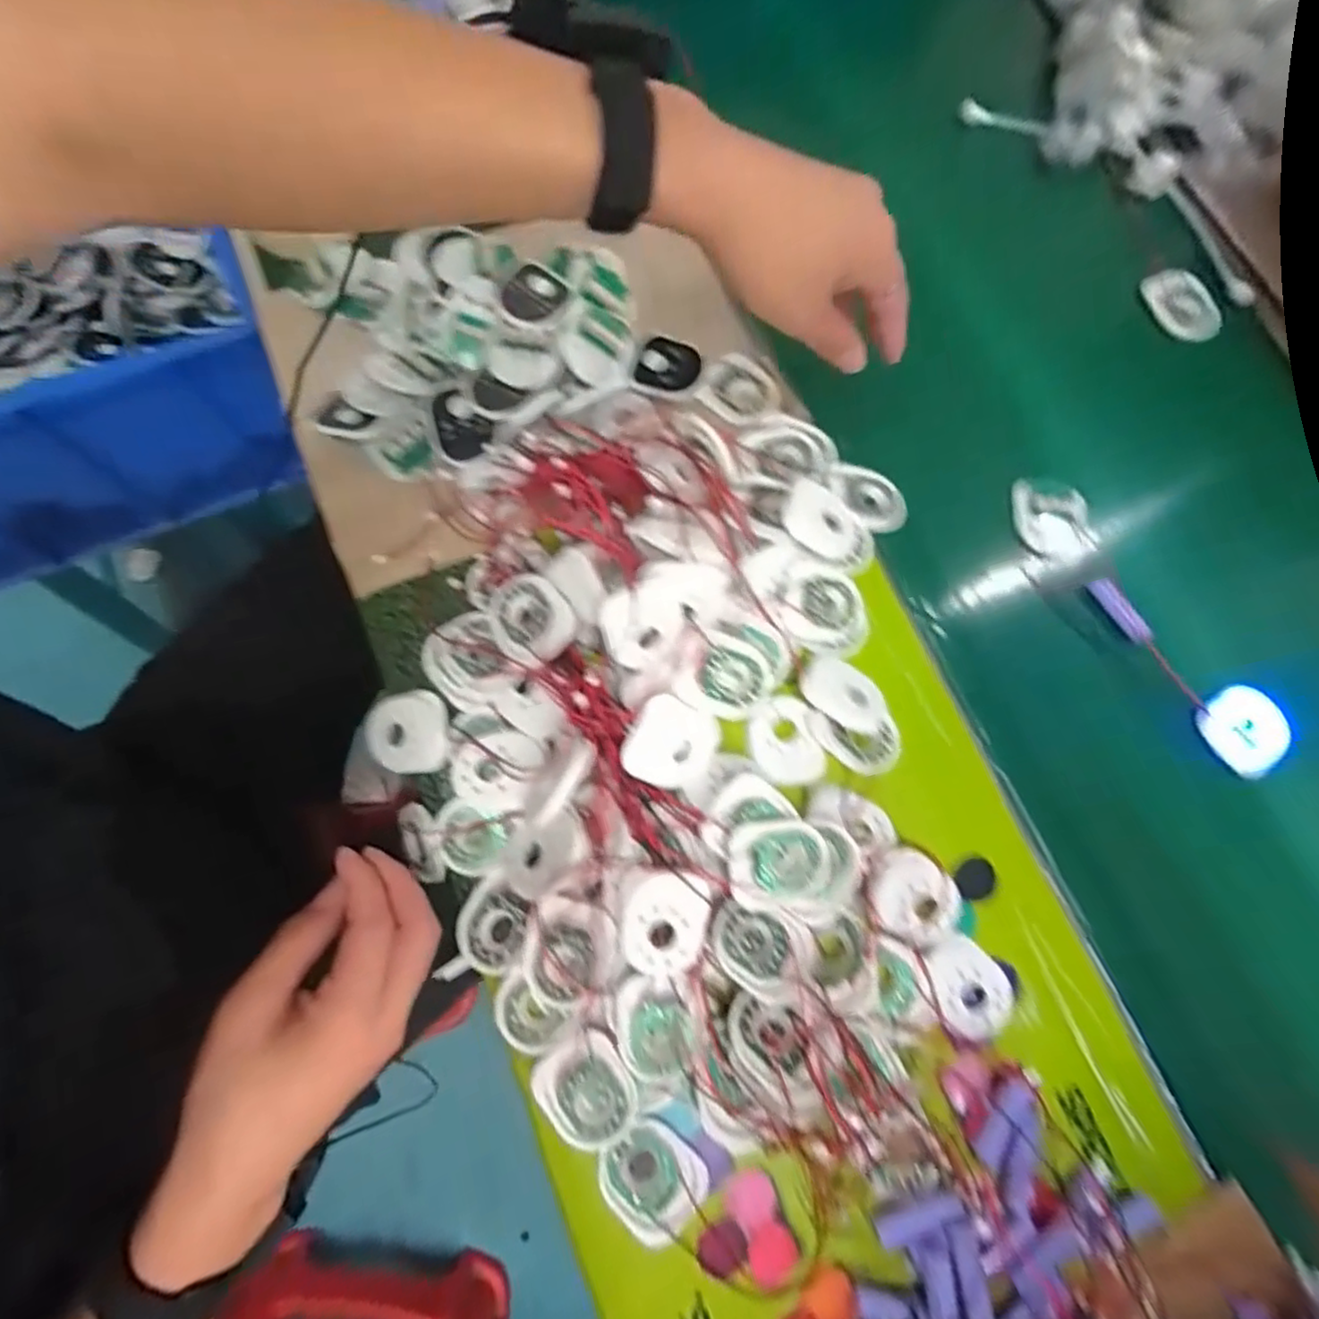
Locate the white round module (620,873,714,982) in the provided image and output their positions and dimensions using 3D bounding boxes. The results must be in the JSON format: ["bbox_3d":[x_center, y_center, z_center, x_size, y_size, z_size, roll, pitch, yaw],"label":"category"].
[{"bbox_3d":[0.004,0.147,0.369,0.045,0.015,0.056,7,76,-3],"label":"white round module"}]

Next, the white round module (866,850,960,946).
[{"bbox_3d":[0.151,0.142,0.395,0.048,0.012,0.057,-38,82,-12],"label":"white round module"}]

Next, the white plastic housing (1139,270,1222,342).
[{"bbox_3d":[0.428,-0.290,0.549,0.029,0.023,0.069,-41,82,-13],"label":"white plastic housing"}]

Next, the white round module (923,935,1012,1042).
[{"bbox_3d":[0.181,0.192,0.387,0.045,0.017,0.056,-38,82,-12],"label":"white round module"}]

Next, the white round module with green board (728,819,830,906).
[{"bbox_3d":[0.066,0.115,0.378,0.055,0.012,0.046,1,90,-10],"label":"white round module with green board"}]

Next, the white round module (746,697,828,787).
[{"bbox_3d":[0.080,0.053,0.423,0.042,0.006,0.054,-16,78,-8],"label":"white round module"}]

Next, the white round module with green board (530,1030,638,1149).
[{"bbox_3d":[-0.038,0.234,0.362,0.044,0.016,0.055,-33,81,-11],"label":"white round module with green board"}]

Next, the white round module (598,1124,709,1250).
[{"bbox_3d":[-0.003,0.280,0.359,0.049,0.007,0.055,-41,83,-13],"label":"white round module"}]

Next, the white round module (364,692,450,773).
[{"bbox_3d":[-0.157,0.046,0.414,0.051,0.009,0.050,-5,77,-6],"label":"white round module"}]

